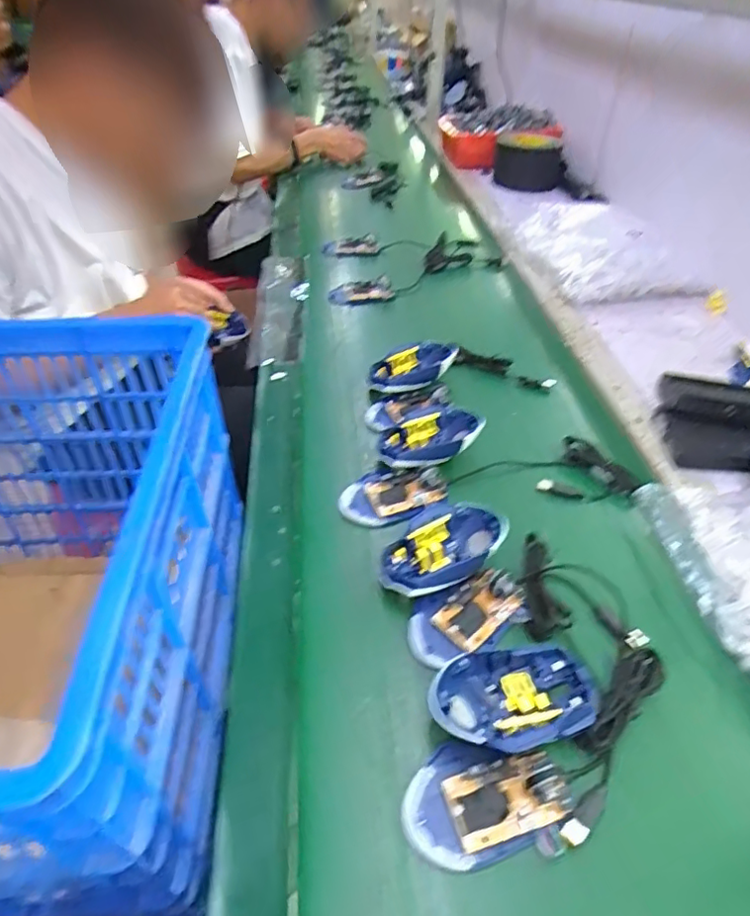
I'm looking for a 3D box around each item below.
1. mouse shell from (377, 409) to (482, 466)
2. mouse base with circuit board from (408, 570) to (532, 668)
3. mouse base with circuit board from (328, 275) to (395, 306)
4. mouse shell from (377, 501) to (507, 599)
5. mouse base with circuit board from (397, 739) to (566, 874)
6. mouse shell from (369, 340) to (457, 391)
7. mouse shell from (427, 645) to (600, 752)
[{"bbox_3d":[0.062,-0.021,0.639,0.113,0.037,0.070,-15,43,-19],"label":"mouse shell"},{"bbox_3d":[0.080,0.133,0.489,0.109,0.026,0.060,-19,46,-17],"label":"mouse base with circuit board"},{"bbox_3d":[-0.024,-0.279,0.948,0.104,0.031,0.047,-11,41,-14],"label":"mouse base with circuit board"},{"bbox_3d":[0.062,0.085,0.526,0.127,0.036,0.074,-26,47,-29],"label":"mouse shell"},{"bbox_3d":[0.072,0.229,0.387,0.105,0.022,0.071,-15,44,-13],"label":"mouse base with circuit board"},{"bbox_3d":[0.047,-0.120,0.751,0.120,0.035,0.076,-17,45,-15],"label":"mouse shell"},{"bbox_3d":[0.102,0.180,0.423,0.118,0.033,0.073,-11,41,-15],"label":"mouse shell"}]

